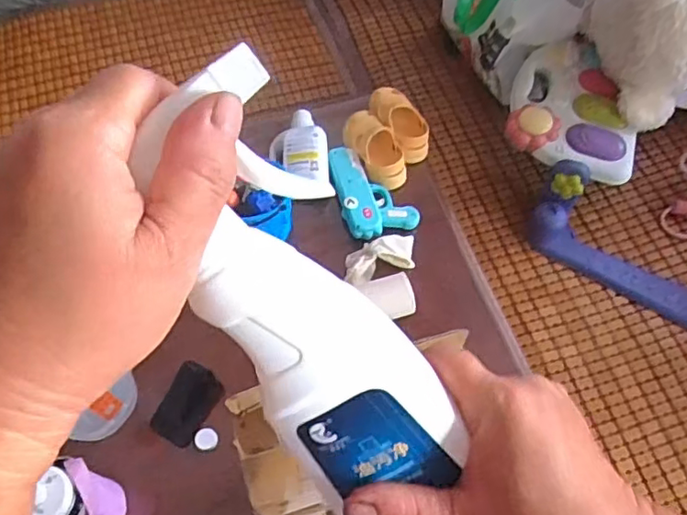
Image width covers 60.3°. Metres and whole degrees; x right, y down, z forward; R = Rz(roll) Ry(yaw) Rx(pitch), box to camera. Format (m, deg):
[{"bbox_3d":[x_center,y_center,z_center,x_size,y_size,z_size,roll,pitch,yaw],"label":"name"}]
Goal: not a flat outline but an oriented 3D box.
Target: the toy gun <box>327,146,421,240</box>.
[{"bbox_3d":[0.046,-0.118,1.044,0.120,0.047,0.190,-16,63,-10],"label":"toy gun"}]

